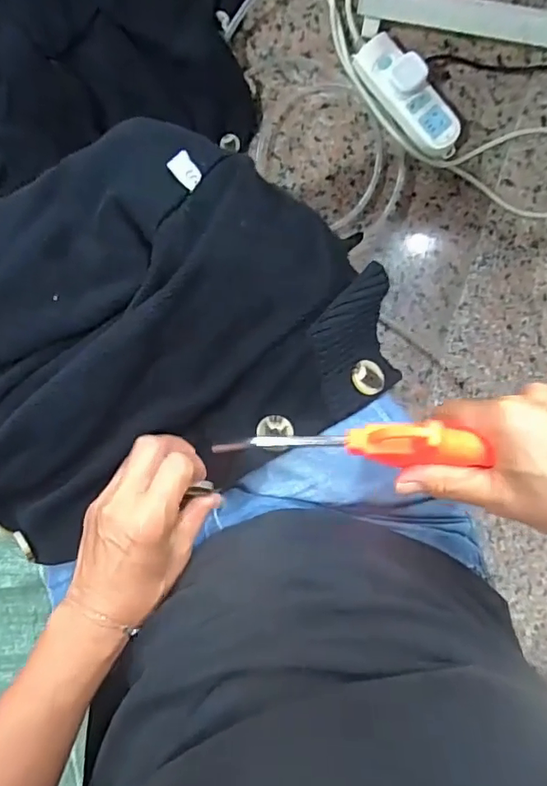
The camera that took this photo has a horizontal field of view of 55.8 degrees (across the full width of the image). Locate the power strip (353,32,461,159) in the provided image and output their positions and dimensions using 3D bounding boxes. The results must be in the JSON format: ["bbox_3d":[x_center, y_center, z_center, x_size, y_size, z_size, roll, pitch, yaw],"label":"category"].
[{"bbox_3d":[0.177,-0.385,0.677,0.066,0.042,0.177,-45,94,7],"label":"power strip"}]

